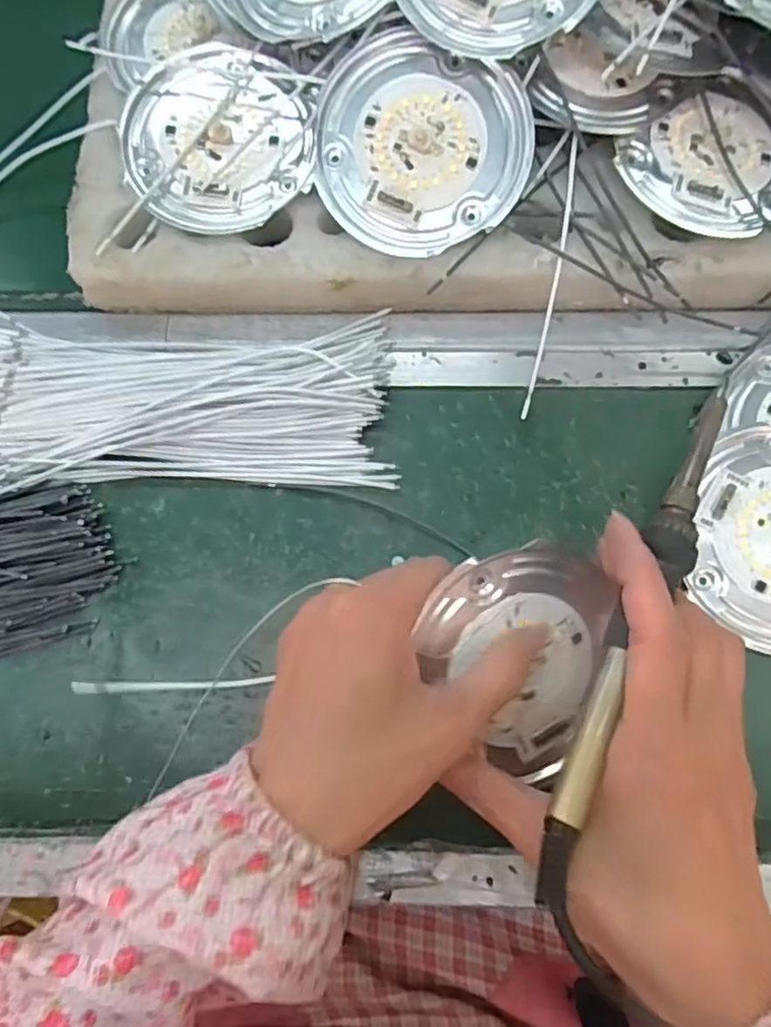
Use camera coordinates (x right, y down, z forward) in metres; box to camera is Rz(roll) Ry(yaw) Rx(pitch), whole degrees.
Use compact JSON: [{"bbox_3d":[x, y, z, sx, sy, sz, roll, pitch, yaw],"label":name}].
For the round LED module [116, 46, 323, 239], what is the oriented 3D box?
[{"bbox_3d":[-0.089,-0.199,0.336,0.097,0.009,0.110,-32,75,-8],"label":"round LED module"}]

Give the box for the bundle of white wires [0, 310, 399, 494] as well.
[{"bbox_3d":[-0.103,-0.055,0.324,0.209,0.013,0.085,-2,73,1],"label":"bundle of white wires"}]

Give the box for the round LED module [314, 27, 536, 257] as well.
[{"bbox_3d":[0.017,-0.177,0.324,0.102,0.011,0.102,0,94,3],"label":"round LED module"}]

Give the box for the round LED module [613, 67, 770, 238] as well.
[{"bbox_3d":[0.170,-0.177,0.324,0.090,0.008,0.080,-39,76,-10],"label":"round LED module"}]

